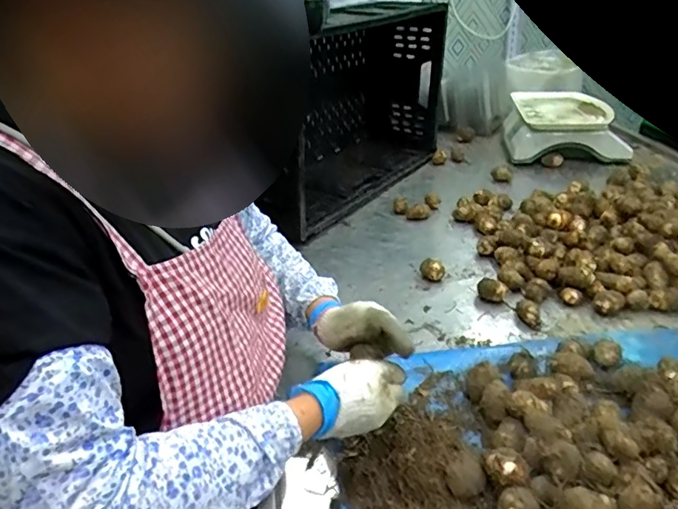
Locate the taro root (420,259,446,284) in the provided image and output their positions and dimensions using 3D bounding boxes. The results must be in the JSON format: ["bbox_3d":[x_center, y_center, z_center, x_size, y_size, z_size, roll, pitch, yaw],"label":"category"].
[{"bbox_3d":[0.172,0.030,0.964,0.041,0.037,0.033,-3,31,4],"label":"taro root"}]

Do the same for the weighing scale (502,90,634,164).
[{"bbox_3d":[0.612,-0.351,1.451,0.288,0.128,0.302,3,32,9],"label":"weighing scale"}]

